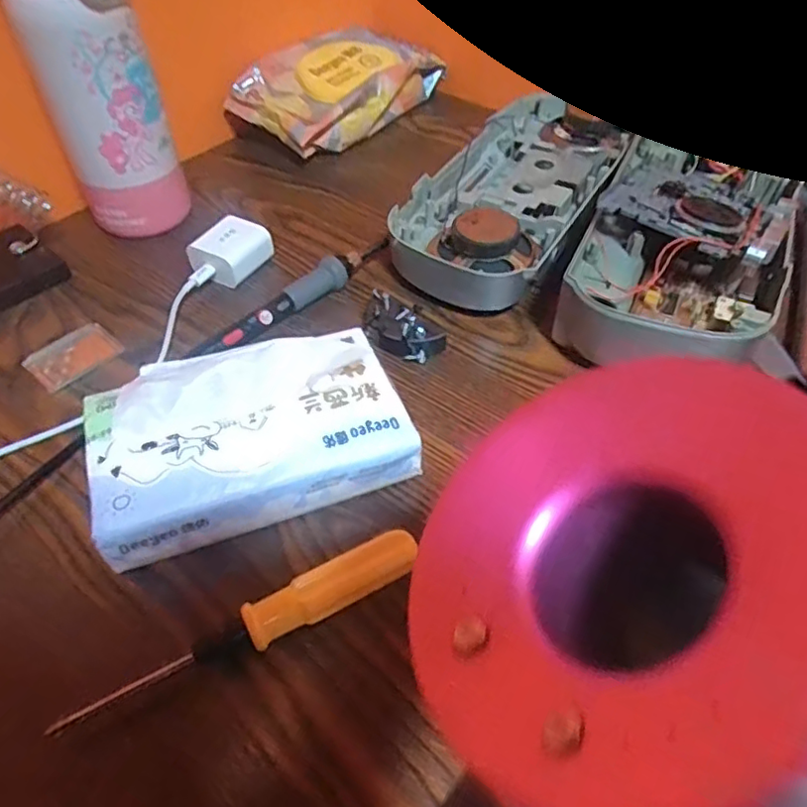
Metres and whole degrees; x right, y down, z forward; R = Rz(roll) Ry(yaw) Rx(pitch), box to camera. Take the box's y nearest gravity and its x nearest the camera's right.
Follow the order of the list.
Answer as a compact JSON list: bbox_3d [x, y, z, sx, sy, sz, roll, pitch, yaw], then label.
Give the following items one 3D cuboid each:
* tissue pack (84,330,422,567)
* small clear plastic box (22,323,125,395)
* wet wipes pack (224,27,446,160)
[{"bbox_3d":[-0.078,0.011,0.308,0.150,0.039,0.110,-14,53,-9],"label":"tissue pack"},{"bbox_3d":[-0.205,-0.029,0.380,0.034,0.009,0.050,34,57,26],"label":"small clear plastic box"},{"bbox_3d":[-0.056,-0.292,0.564,0.094,0.062,0.194,28,54,22],"label":"wet wipes pack"}]

